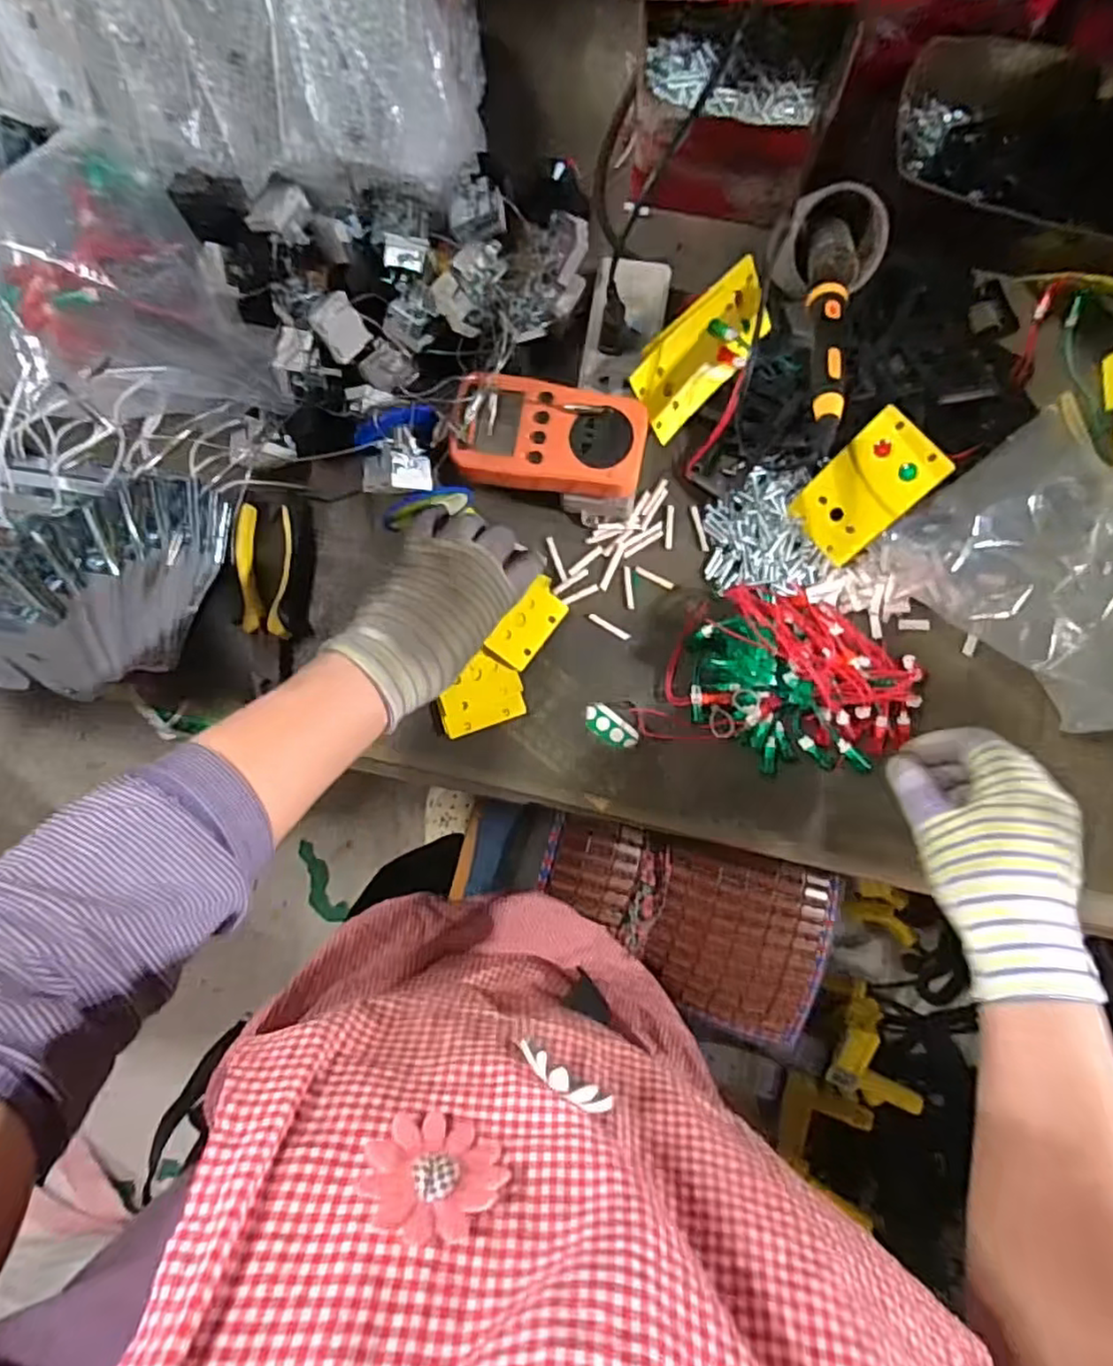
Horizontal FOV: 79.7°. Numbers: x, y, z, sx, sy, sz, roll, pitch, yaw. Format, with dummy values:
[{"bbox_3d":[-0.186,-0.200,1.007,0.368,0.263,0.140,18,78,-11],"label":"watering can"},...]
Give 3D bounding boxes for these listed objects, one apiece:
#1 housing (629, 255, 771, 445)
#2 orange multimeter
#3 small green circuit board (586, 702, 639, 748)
[{"bbox_3d":[0.107,-0.236,0.477,0.118,0.035,0.063,-44,132,3],"label":"housing"},{"bbox_3d":[-0.006,-0.165,0.451,0.127,0.030,0.067,12,87,1],"label":"orange multimeter"},{"bbox_3d":[0.041,0.033,0.498,0.043,0.004,0.021,35,88,2],"label":"small green circuit board"}]

